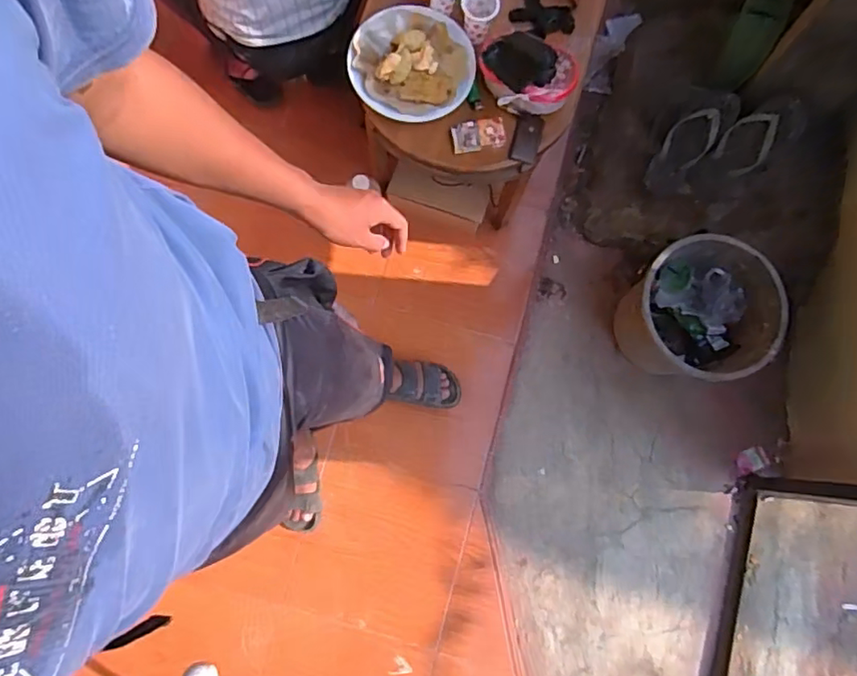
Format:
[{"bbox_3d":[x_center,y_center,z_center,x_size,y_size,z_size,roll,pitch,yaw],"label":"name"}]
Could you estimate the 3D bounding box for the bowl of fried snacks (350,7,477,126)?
[{"bbox_3d":[-0.033,-0.542,1.163,0.237,0.048,0.231,0,80,0],"label":"bowl of fried snacks"}]

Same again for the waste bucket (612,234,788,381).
[{"bbox_3d":[0.677,-0.060,1.489,0.300,0.298,0.323,0,80,-2],"label":"waste bucket"}]

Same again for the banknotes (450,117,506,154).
[{"bbox_3d":[0.100,-0.402,1.152,0.111,0.009,0.064,-12,84,-10],"label":"banknotes"}]

